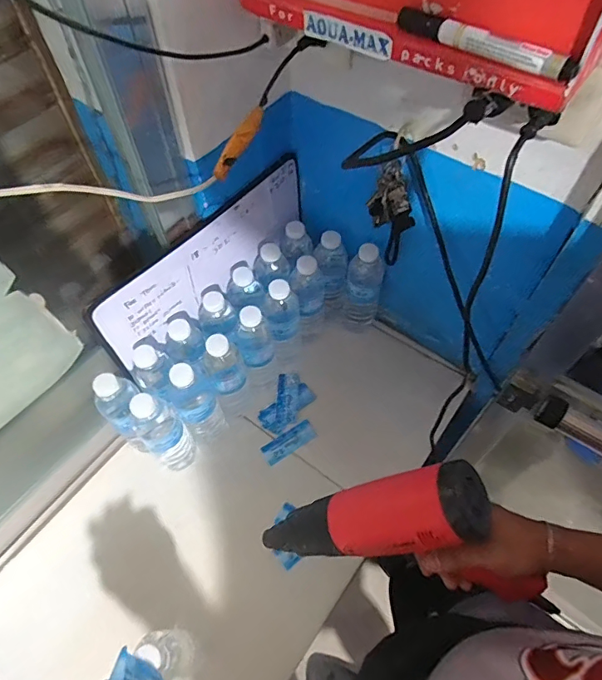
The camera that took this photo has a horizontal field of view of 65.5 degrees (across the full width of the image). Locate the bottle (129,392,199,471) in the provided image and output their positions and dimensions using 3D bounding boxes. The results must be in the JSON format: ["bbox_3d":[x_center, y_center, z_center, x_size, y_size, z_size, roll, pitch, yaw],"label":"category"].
[{"bbox_3d":[-0.199,0.140,0.691,0.060,0.207,0.048,-35,64,-19],"label":"bottle"}]

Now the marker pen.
[{"bbox_3d":[0.131,-0.218,0.341,0.014,0.017,0.140,-39,65,-21],"label":"marker pen"}]

